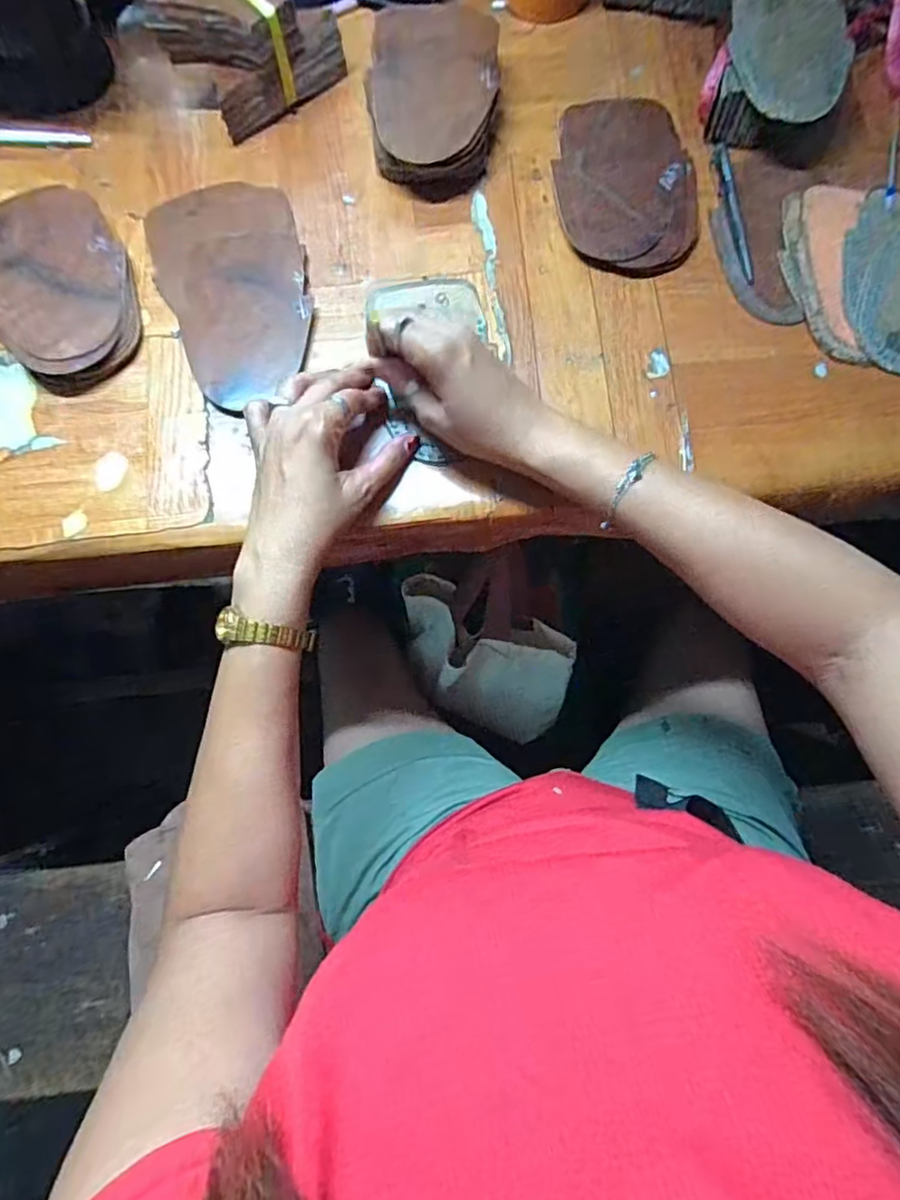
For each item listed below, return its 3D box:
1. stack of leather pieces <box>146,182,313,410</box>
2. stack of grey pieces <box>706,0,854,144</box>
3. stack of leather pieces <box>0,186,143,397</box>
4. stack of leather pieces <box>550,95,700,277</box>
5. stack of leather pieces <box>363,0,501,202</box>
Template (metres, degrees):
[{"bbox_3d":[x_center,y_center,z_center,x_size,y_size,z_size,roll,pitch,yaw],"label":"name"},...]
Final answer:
[{"bbox_3d":[-0.160,-0.237,0.442,0.108,0.011,0.197,-18,75,-5],"label":"stack of leather pieces"},{"bbox_3d":[0.260,-0.423,0.469,0.095,0.043,0.139,12,75,4],"label":"stack of grey pieces"},{"bbox_3d":[-0.288,-0.231,0.433,0.100,0.024,0.160,-26,76,-7],"label":"stack of leather pieces"},{"bbox_3d":[0.139,-0.329,0.464,0.109,0.012,0.163,2,75,1],"label":"stack of leather pieces"},{"bbox_3d":[-0.012,-0.403,0.475,0.101,0.039,0.153,0,74,0],"label":"stack of leather pieces"}]

